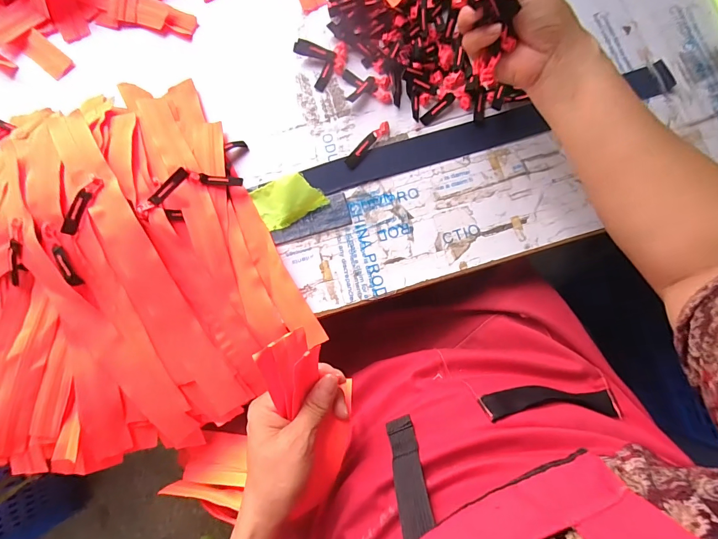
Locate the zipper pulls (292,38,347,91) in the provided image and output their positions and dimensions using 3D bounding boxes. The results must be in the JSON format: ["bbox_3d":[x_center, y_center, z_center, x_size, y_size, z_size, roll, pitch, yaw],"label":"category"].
[{"bbox_3d":[-0.045,-0.247,0.427,0.062,0.015,0.056,-6,79,8],"label":"zipper pulls"}]

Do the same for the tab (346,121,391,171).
[{"bbox_3d":[0.010,-0.146,0.414,0.013,0.010,0.068,42,89,13],"label":"tab"}]

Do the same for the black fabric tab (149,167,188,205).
[{"bbox_3d":[-0.189,-0.083,0.353,0.009,0.012,0.045,43,89,13],"label":"black fabric tab"}]

